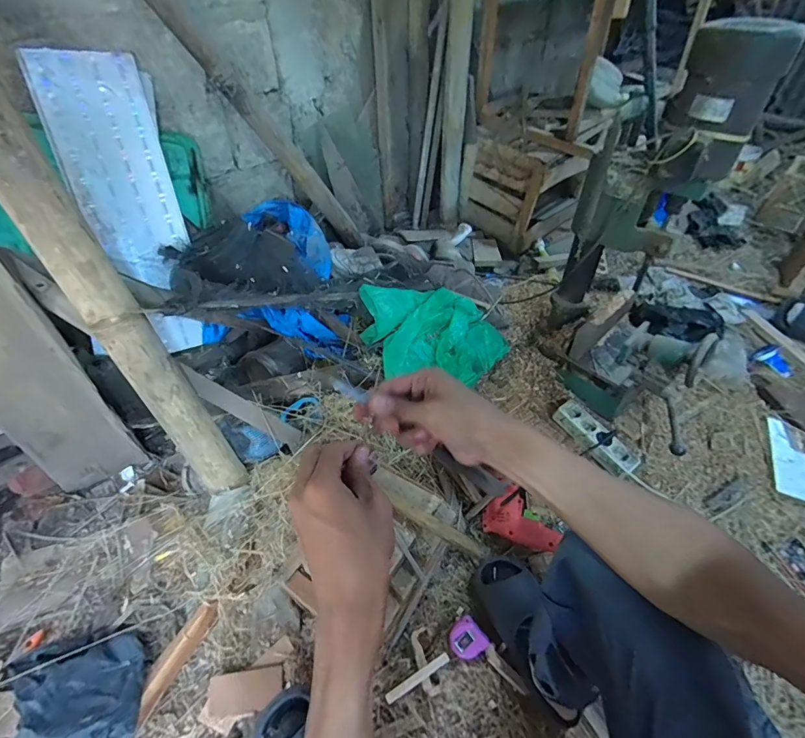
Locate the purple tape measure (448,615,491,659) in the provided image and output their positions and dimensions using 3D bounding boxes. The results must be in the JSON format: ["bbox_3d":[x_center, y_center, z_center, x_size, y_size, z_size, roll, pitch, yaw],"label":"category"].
[{"bbox_3d":[0.112,0.466,0.718,0.060,0.024,0.058,-42,66,-1],"label":"purple tape measure"}]

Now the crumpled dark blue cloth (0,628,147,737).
[{"bbox_3d":[-0.513,0.535,0.634,0.213,0.066,0.229,-12,47,-11],"label":"crumpled dark blue cloth"}]

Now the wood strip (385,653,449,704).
[{"bbox_3d":[0.026,0.516,0.696,0.120,0.010,0.015,-33,51,-4],"label":"wood strip"}]

